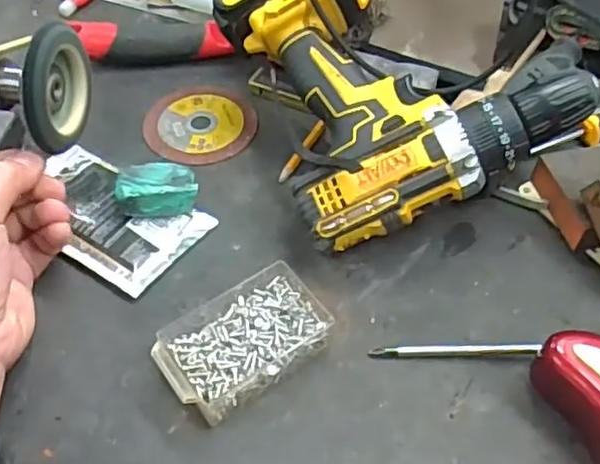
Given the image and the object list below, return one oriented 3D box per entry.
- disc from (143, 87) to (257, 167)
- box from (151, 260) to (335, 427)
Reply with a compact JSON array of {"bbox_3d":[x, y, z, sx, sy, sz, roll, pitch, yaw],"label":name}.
[{"bbox_3d":[-0.080,-0.088,0.518,0.088,0.004,0.084,0,51,0],"label":"disc"},{"bbox_3d":[-0.035,0.061,0.383,0.098,0.030,0.063,-27,56,-21],"label":"box"}]

